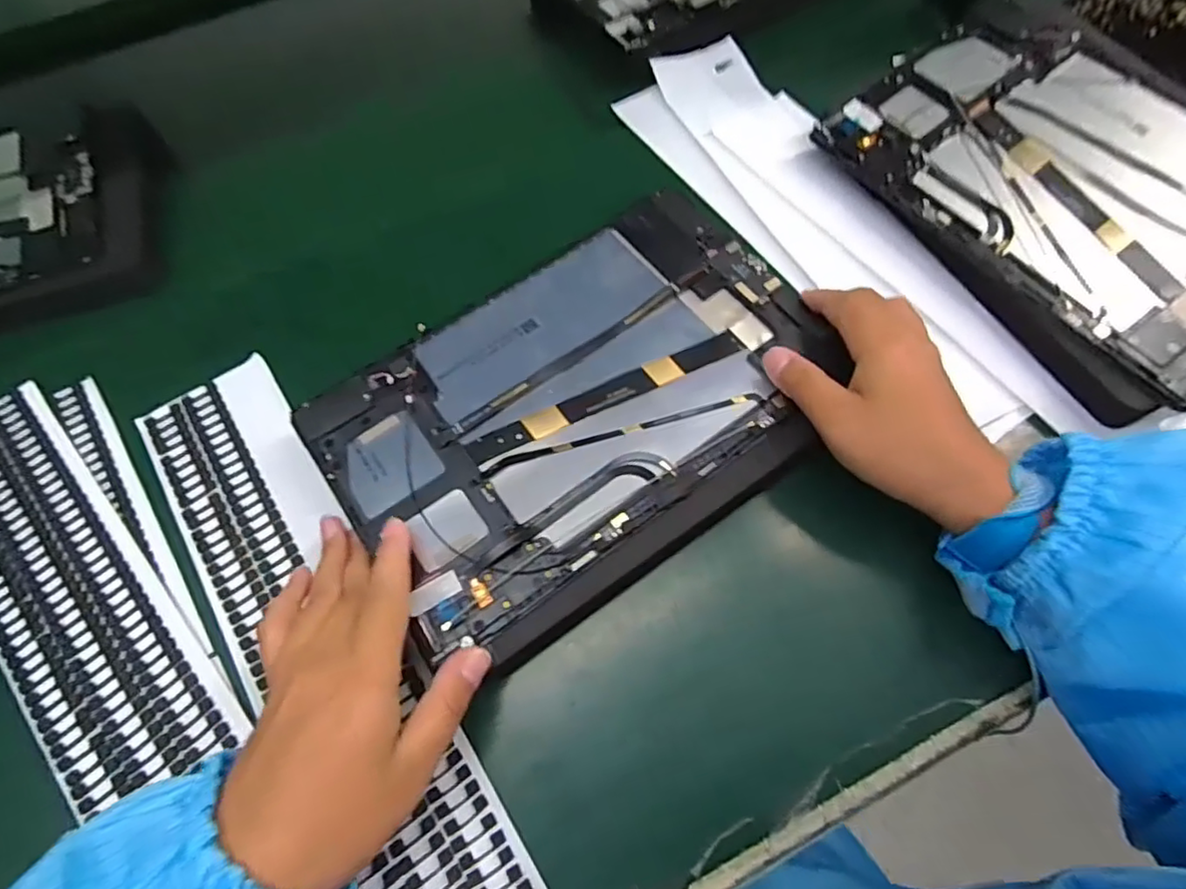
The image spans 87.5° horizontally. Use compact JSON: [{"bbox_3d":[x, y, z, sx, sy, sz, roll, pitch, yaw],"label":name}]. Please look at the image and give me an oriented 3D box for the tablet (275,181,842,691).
[{"bbox_3d":[-0.004,-0.020,0.301,0.234,0.026,0.161,-34,64,-14],"label":"tablet"}]

